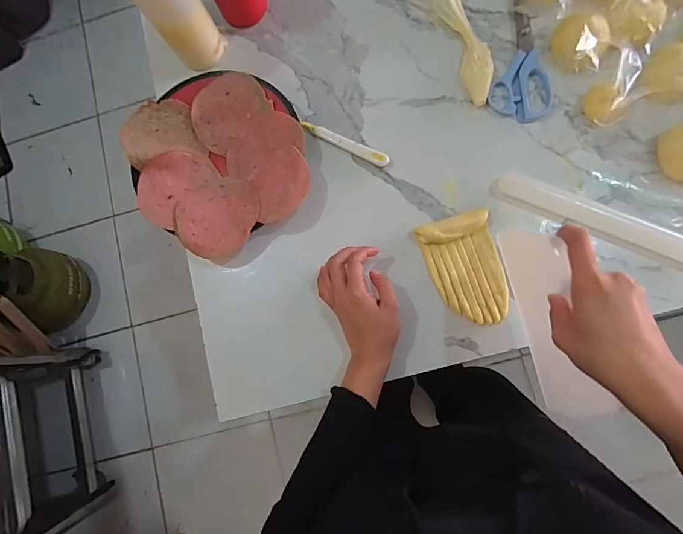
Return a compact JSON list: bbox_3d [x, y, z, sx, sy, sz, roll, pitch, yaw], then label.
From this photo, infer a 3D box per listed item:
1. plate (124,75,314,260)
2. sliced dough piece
[{"bbox_3d":[-0.151,-0.131,0.497,0.208,0.034,0.214,-1,83,7],"label":"plate"},{"bbox_3d":[0.142,0.003,0.455,0.079,0.017,0.125,-17,81,4],"label":"sliced dough piece"}]

